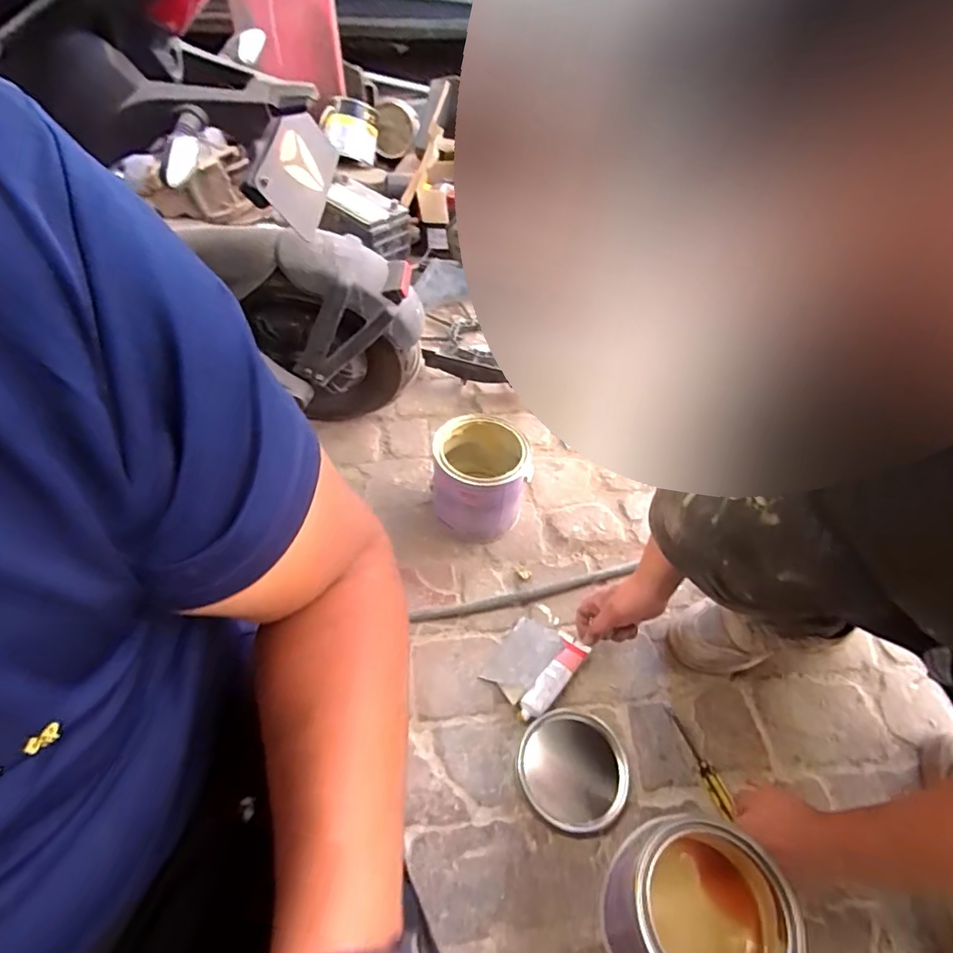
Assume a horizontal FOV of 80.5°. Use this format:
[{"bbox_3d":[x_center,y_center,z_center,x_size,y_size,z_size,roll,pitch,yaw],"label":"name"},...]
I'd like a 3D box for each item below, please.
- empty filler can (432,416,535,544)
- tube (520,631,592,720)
[{"bbox_3d":[0.005,-0.001,0.974,0.152,0.154,0.177,-2,51,-7],"label":"empty filler can"},{"bbox_3d":[0.109,0.286,0.817,0.047,0.024,0.142,34,56,22],"label":"tube"}]

